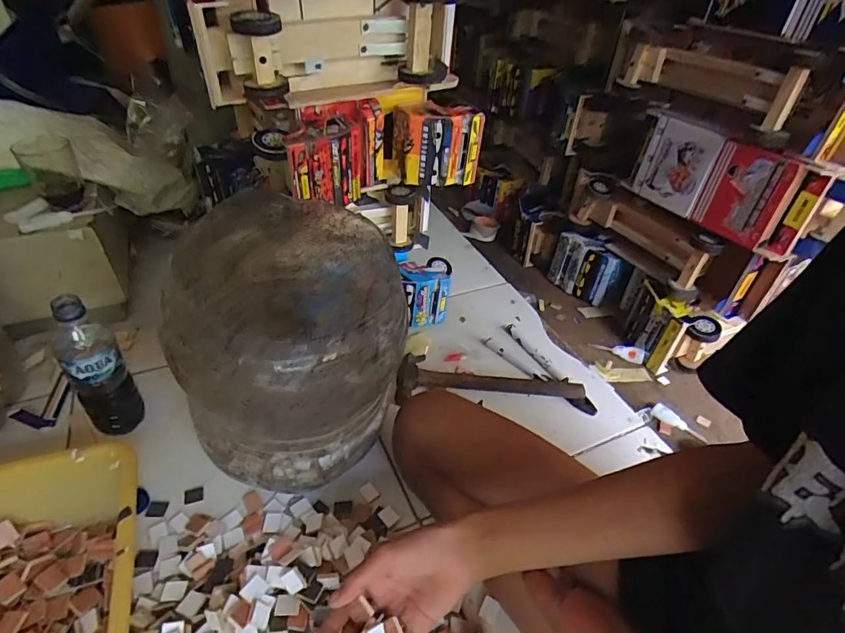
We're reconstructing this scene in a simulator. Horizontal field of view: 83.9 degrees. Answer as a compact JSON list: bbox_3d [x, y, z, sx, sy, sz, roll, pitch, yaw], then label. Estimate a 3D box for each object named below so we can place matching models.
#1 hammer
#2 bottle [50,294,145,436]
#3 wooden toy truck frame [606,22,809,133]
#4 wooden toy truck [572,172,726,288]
[{"bbox_3d":[0.106,0.095,0.775,0.297,0.023,0.101,0,41,-6],"label":"hammer"},{"bbox_3d":[-0.419,0.068,0.604,0.063,0.208,0.058,-27,50,-31],"label":"bottle"},{"bbox_3d":[0.490,-0.441,0.856,0.065,0.094,0.372,-23,48,-28],"label":"wooden toy truck frame"},{"bbox_3d":[0.459,-0.197,1.039,0.083,0.139,0.386,-15,45,-21],"label":"wooden toy truck"}]

